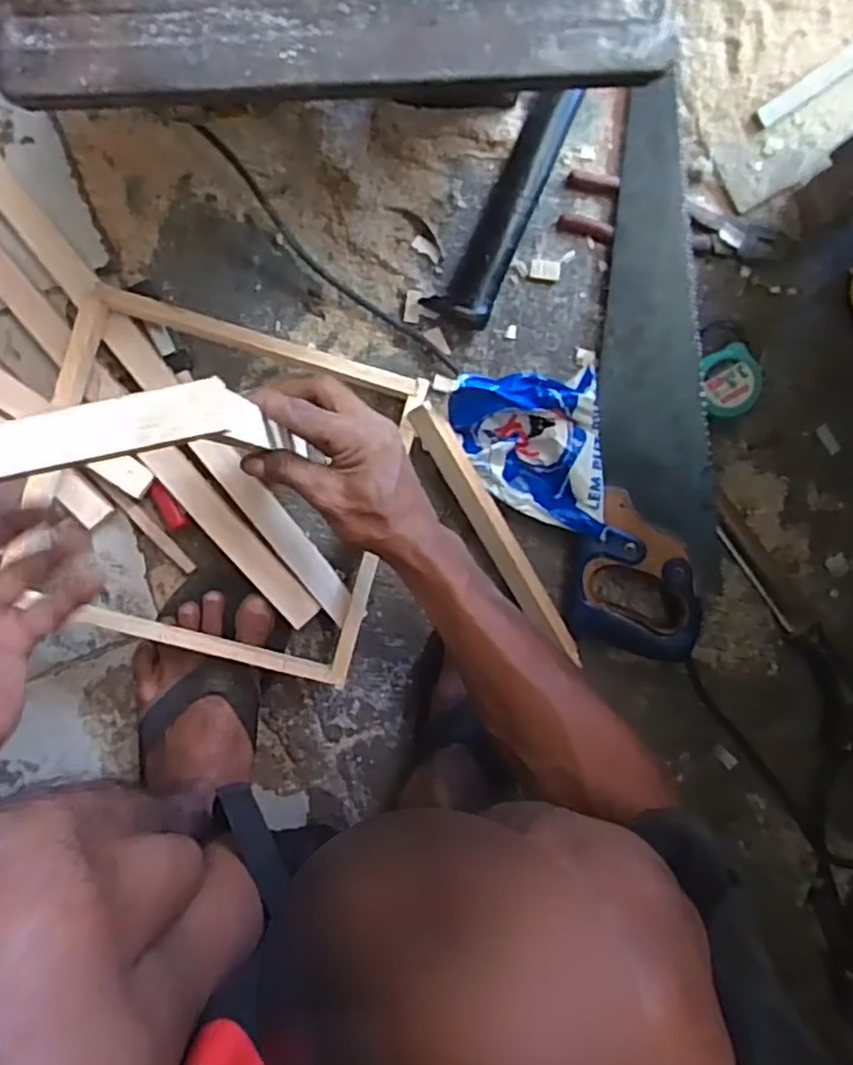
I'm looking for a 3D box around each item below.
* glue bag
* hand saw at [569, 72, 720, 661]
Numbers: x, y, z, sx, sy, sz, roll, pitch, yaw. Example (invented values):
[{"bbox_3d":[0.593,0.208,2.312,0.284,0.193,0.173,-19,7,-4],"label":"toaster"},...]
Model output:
[{"bbox_3d":[0.083,-0.064,0.567,0.118,0.061,0.135,-7,98,1],"label":"glue bag"},{"bbox_3d":[0.196,-0.120,0.567,0.111,0.041,0.453,4,98,-1],"label":"hand saw"}]

